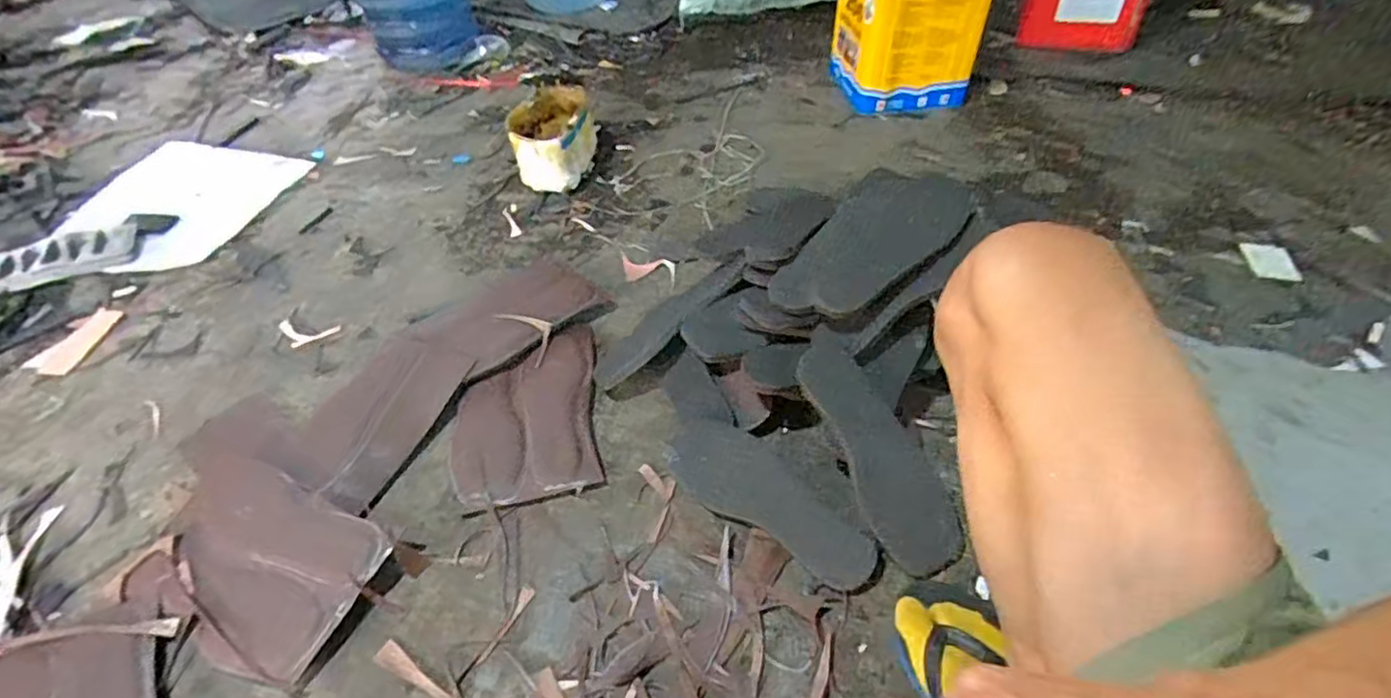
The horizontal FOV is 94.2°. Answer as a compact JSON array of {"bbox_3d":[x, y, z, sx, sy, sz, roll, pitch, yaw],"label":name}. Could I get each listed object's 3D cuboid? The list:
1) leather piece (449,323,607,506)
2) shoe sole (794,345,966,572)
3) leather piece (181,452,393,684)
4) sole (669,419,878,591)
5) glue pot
[{"bbox_3d":[-0.223,0.080,0.854,0.185,0.025,0.265,-9,47,-5],"label":"leather piece"},{"bbox_3d":[0.210,0.115,0.747,0.109,0.031,0.276,-24,76,-18],"label":"shoe sole"},{"bbox_3d":[-0.488,0.238,0.721,0.271,0.039,0.178,20,51,20],"label":"leather piece"},{"bbox_3d":[0.082,0.165,0.731,0.259,0.019,0.094,29,55,26],"label":"sole"},{"bbox_3d":[-0.272,-0.406,1.260,0.158,0.132,0.210,-10,48,-6],"label":"glue pot"}]

